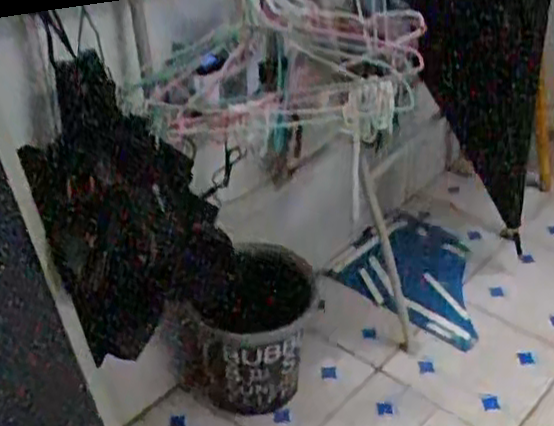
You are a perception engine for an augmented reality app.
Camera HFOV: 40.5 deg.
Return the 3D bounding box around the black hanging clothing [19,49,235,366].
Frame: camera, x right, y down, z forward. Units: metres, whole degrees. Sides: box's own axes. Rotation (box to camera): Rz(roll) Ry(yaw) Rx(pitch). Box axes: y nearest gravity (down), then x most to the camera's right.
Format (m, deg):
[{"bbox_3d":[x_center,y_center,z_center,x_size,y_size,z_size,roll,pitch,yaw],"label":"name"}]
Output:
[{"bbox_3d":[-0.221,0.008,1.156,0.259,0.495,0.103,-19,39,-21],"label":"black hanging clothing"}]

